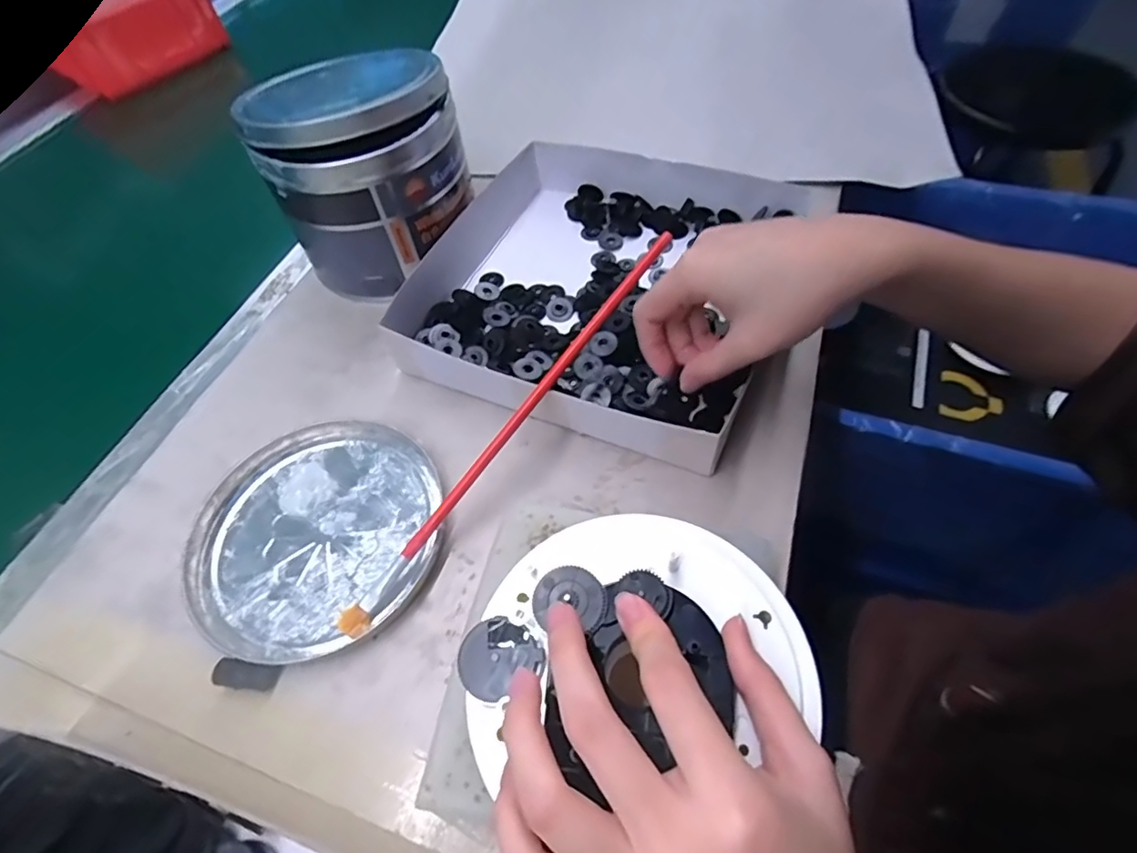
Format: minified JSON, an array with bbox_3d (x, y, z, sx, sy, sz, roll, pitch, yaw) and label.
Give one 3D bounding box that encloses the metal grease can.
[{"bbox_3d":[-0.131,-0.167,0.372,0.121,0.120,0.114,-26,58,-13],"label":"metal grease can"}]

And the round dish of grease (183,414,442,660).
[{"bbox_3d":[-0.131,0.053,0.292,0.124,0.007,0.129,-2,56,3],"label":"round dish of grease"}]

